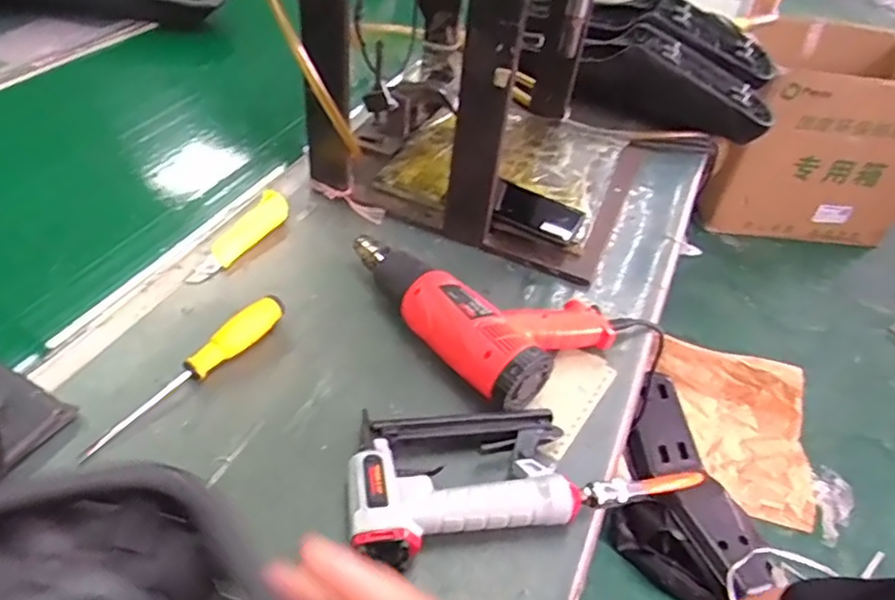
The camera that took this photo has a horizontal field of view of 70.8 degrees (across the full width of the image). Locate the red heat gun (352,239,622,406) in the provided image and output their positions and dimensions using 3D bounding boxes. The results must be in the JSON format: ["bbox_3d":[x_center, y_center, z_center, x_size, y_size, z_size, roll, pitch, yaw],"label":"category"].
[{"bbox_3d":[0.030,-0.015,0.706,0.178,0.074,0.280,-29,54,-32],"label":"red heat gun"}]

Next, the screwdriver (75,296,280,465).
[{"bbox_3d":[-0.250,0.066,0.611,0.026,0.032,0.226,31,48,23],"label":"screwdriver"}]

